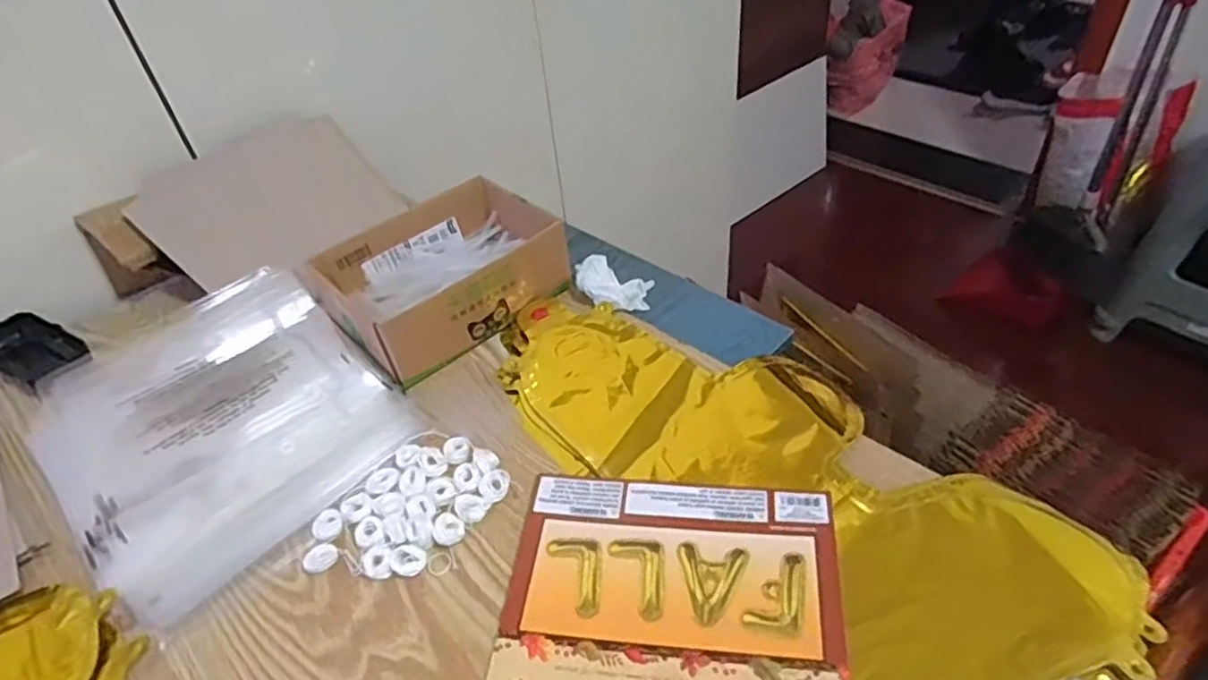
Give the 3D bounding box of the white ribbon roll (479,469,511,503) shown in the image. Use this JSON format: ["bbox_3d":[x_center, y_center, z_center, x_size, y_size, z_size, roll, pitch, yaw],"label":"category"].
[{"bbox_3d":[-0.073,0.098,0.468,0.021,0.007,0.020,-3,44,3],"label":"white ribbon roll"}]

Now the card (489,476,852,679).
[{"bbox_3d":[0.038,0.150,0.398,0.188,0.007,0.162,2,44,8],"label":"card"}]

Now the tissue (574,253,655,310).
[{"bbox_3d":[0.011,-0.048,0.625,0.069,0.041,0.064,-5,44,1],"label":"tissue"}]

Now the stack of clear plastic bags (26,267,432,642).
[{"bbox_3d":[-0.303,0.053,0.544,0.294,0.012,0.224,32,55,33],"label":"stack of clear plastic bags"}]

